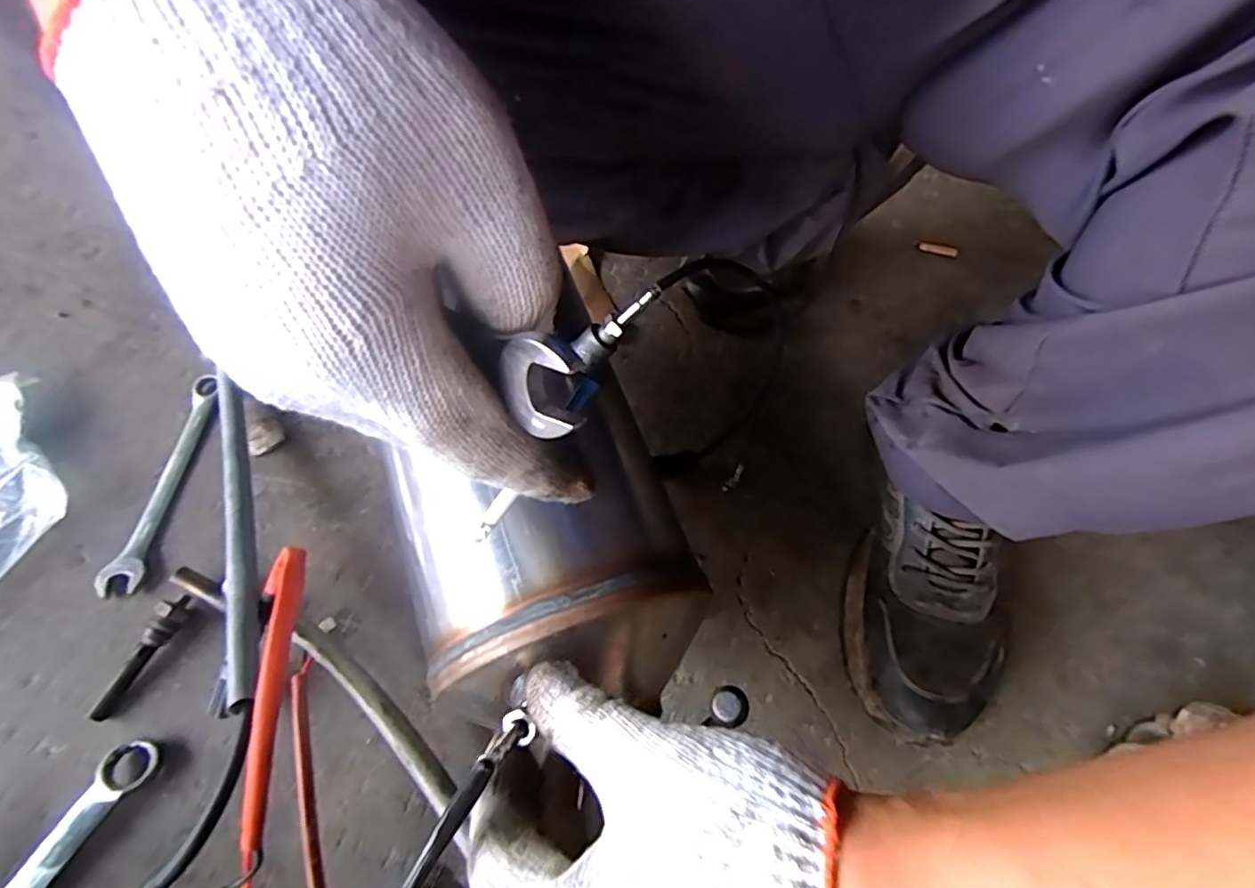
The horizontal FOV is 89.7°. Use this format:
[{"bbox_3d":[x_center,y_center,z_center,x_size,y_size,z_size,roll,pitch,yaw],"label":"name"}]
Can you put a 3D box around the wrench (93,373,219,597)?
[{"bbox_3d":[-0.373,0.027,0.513,0.031,0.010,0.190,4,60,1],"label":"wrench"}]

